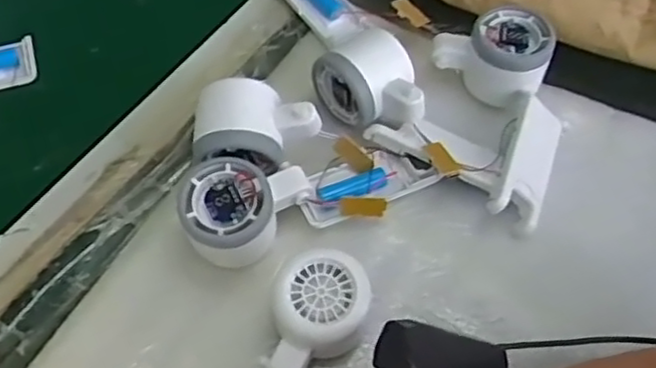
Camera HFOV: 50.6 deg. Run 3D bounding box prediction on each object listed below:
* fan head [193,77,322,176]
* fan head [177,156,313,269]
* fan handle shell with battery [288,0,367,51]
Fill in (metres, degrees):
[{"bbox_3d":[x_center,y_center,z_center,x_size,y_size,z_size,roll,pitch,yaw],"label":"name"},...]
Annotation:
[{"bbox_3d":[-0.047,-0.033,0.469,0.082,0.055,0.056,5,60,3],"label":"fan head"},{"bbox_3d":[-0.051,0.019,0.448,0.082,0.050,0.061,-9,61,-5],"label":"fan head"},{"bbox_3d":[-0.007,-0.148,0.566,0.038,0.016,0.087,-28,64,-15],"label":"fan handle shell with battery"}]

